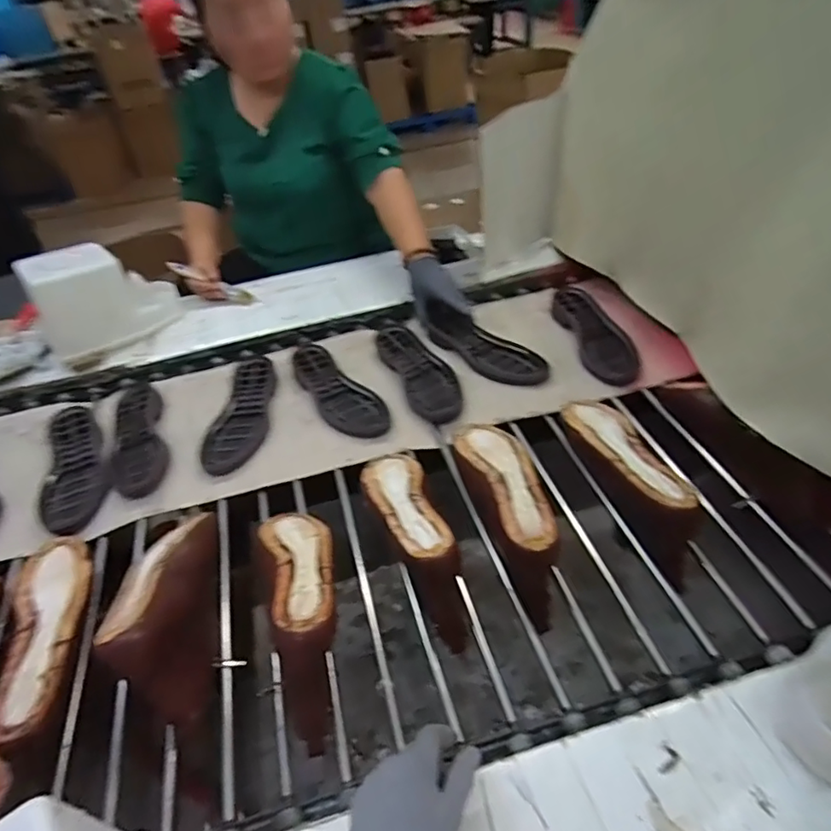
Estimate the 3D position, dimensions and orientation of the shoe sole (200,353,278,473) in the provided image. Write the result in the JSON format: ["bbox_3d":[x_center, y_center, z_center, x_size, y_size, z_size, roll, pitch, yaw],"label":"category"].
[{"bbox_3d":[-0.286,-0.008,0.930,0.090,0.023,0.262,-2,42,7],"label":"shoe sole"}]

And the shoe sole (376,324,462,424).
[{"bbox_3d":[0.001,-0.089,0.971,0.086,0.039,0.272,-19,43,-13],"label":"shoe sole"}]

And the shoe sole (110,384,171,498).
[{"bbox_3d":[-0.454,0.035,0.901,0.085,0.023,0.247,-21,43,-14],"label":"shoe sole"}]

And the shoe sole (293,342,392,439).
[{"bbox_3d":[-0.139,-0.048,0.950,0.089,0.029,0.267,-28,45,-21],"label":"shoe sole"}]

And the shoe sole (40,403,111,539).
[{"bbox_3d":[-0.544,0.073,0.868,0.095,0.034,0.275,-24,44,-17],"label":"shoe sole"}]

